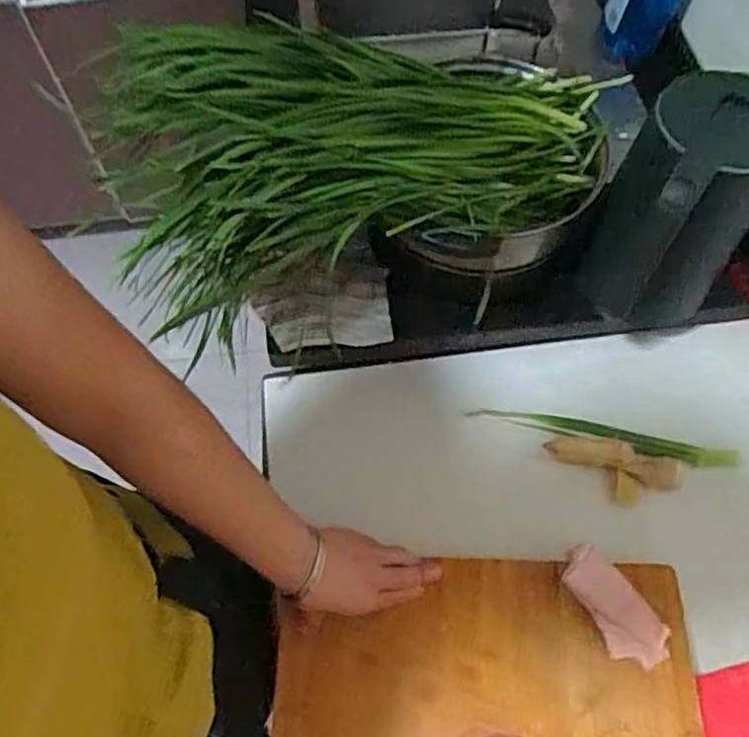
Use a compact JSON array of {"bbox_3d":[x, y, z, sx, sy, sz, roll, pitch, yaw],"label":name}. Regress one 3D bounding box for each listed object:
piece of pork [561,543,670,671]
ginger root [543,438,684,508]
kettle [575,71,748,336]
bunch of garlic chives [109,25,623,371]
[{"bbox_3d":[0.214,0.216,0.618,0.049,0.019,0.112,-35,66,-17],"label":"piece of pork"},{"bbox_3d":[0.247,0.105,0.714,0.133,0.024,0.059,22,64,12],"label":"ginger root"},{"bbox_3d":[0.295,-0.137,0.689,0.125,0.264,0.166,27,65,15],"label":"kettle"},{"bbox_3d":[-0.001,-0.217,0.636,0.482,0.140,0.255,-22,63,-11],"label":"bunch of garlic chives"}]

